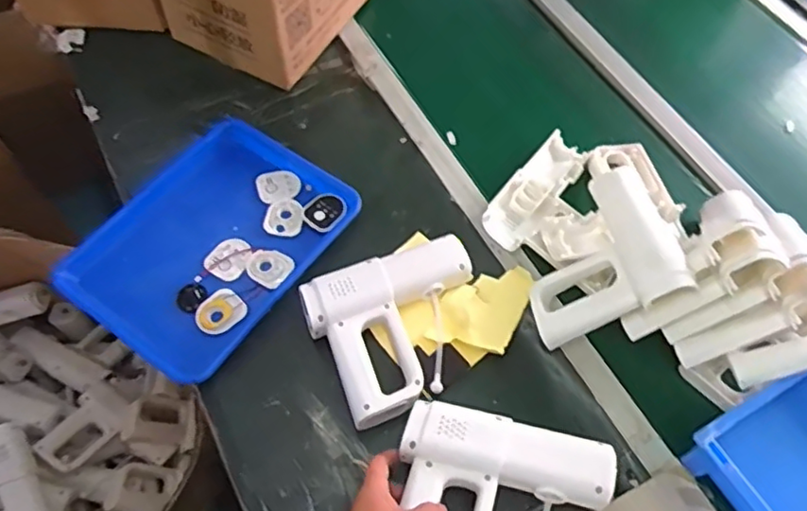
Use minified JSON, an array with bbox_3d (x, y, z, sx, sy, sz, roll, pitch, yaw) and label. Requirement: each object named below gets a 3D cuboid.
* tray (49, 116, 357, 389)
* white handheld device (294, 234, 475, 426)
[{"bbox_3d":[-0.243,-0.020,0.806,0.254,0.033,0.335,30,64,14],"label":"tray"},{"bbox_3d":[0.003,0.083,0.730,0.203,0.062,0.179,-20,63,-12],"label":"white handheld device"}]

